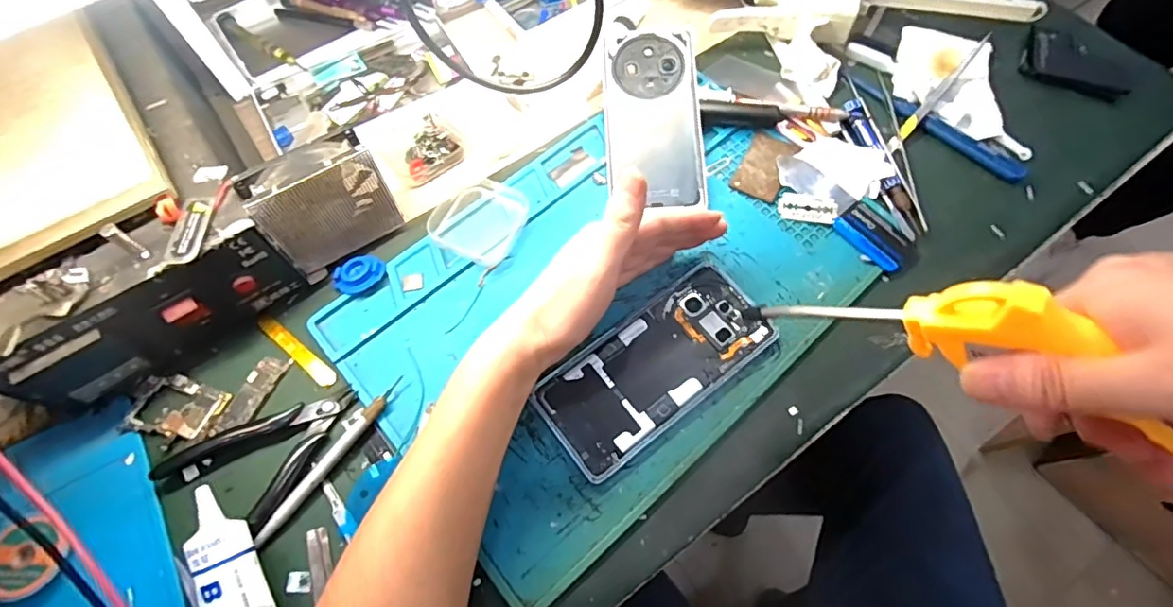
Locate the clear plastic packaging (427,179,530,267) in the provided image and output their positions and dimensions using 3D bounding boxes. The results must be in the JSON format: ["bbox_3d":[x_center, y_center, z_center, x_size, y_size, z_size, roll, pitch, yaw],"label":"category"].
[{"bbox_3d":[-0.080,-0.065,0.412,0.062,0.016,0.065,25,69,11],"label":"clear plastic packaging"}]

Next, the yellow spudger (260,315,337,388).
[{"bbox_3d":[-0.203,0.032,0.377,0.075,0.004,0.013,36,71,15],"label":"yellow spudger"}]

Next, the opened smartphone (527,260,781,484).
[{"bbox_3d":[0.046,0.039,0.361,0.160,0.008,0.077,-35,70,-14],"label":"opened smartphone"}]

